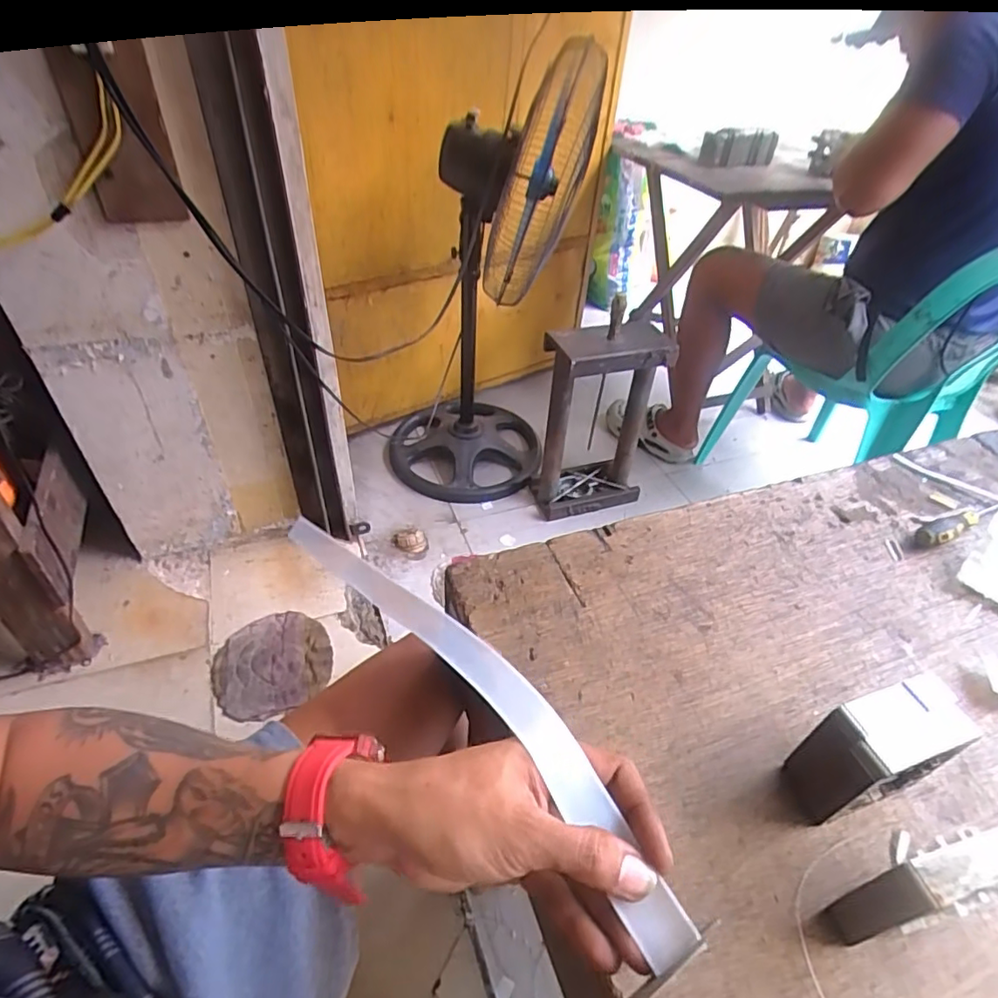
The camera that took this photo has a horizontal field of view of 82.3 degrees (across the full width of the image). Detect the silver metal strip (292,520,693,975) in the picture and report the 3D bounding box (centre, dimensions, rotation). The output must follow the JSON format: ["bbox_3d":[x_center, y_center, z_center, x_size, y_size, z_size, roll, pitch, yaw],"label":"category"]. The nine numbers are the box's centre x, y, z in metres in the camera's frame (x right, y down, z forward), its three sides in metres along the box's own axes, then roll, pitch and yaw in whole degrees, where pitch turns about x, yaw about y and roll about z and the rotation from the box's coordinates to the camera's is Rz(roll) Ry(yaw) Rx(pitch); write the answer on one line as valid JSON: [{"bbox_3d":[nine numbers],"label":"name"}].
[{"bbox_3d":[-0.059,0.101,0.418,0.034,0.060,0.482,-26,31,-28],"label":"silver metal strip"}]

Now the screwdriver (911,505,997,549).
[{"bbox_3d":[0.411,0.020,0.512,0.101,0.020,0.024,-20,48,-24],"label":"screwdriver"}]

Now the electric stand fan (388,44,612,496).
[{"bbox_3d":[-0.048,-0.436,1.283,0.401,0.918,0.478,-5,43,-10],"label":"electric stand fan"}]

